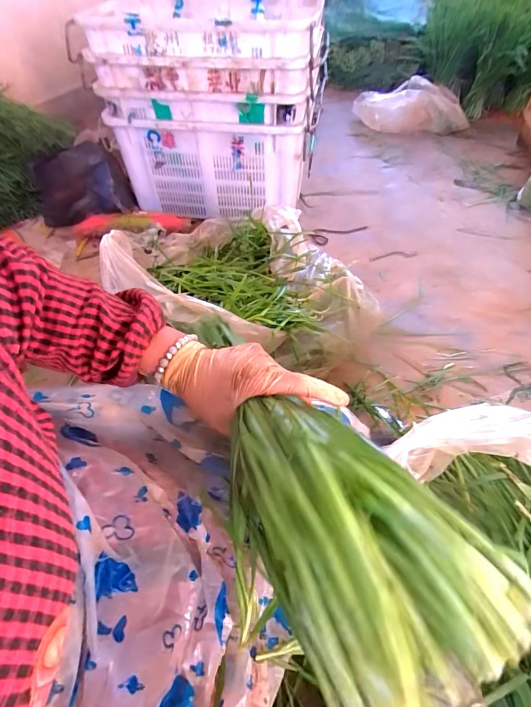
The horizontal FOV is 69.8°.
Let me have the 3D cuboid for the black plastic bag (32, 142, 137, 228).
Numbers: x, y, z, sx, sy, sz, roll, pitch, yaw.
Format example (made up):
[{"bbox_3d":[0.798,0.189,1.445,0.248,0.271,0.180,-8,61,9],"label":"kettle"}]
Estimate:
[{"bbox_3d":[-0.661,-0.598,1.364,0.298,0.201,0.152,-21,51,-19],"label":"black plastic bag"}]

